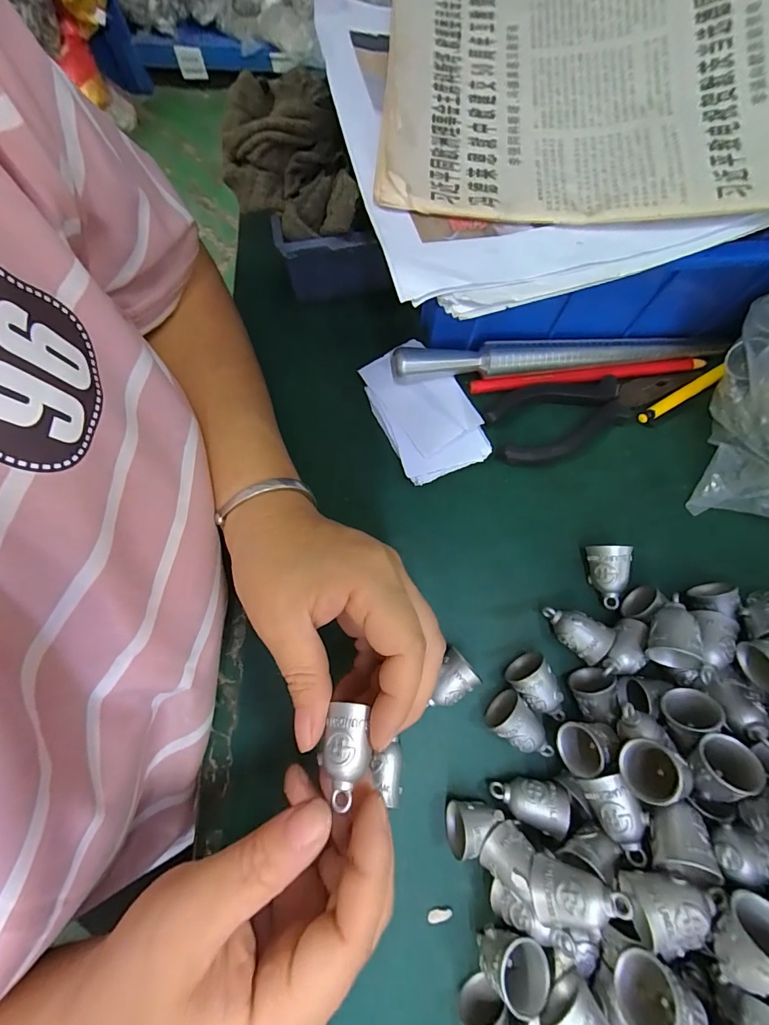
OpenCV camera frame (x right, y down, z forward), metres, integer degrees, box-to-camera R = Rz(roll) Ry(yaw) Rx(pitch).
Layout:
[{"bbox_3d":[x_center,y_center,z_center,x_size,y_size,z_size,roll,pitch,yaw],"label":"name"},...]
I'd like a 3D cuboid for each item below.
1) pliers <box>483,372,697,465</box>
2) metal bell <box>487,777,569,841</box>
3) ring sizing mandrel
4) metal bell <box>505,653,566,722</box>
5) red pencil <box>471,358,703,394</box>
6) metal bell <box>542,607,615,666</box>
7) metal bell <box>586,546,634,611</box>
[{"bbox_3d":[0.143,-0.065,0.280,0.143,0.011,0.052,-8,75,-3],"label":"pliers"},{"bbox_3d":[0.076,0.153,0.219,0.037,0.021,0.023,12,75,2],"label":"metal bell"},{"bbox_3d":[0.121,-0.106,0.279,0.230,0.021,0.017,-5,75,-2],"label":"ring sizing mandrel"},{"bbox_3d":[0.088,0.100,0.231,0.023,0.025,0.036,-36,78,-10],"label":"metal bell"},{"bbox_3d":[0.142,-0.096,0.288,0.164,0.009,0.008,-7,75,-3],"label":"red pencil"},{"bbox_3d":[0.110,0.069,0.241,0.035,0.023,0.022,33,77,8],"label":"metal bell"},{"bbox_3d":[0.136,0.039,0.249,0.022,0.026,0.037,-7,75,-3],"label":"metal bell"}]

